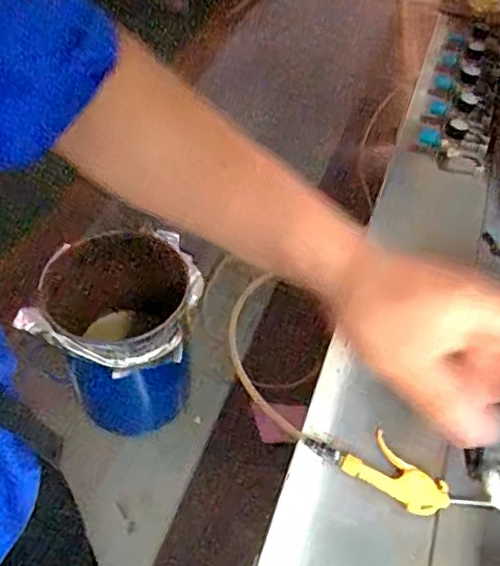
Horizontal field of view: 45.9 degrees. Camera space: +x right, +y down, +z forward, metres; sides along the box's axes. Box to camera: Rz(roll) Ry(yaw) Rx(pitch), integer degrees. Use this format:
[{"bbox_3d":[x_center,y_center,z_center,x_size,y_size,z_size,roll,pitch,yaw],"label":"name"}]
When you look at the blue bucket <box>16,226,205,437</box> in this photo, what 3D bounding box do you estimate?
[{"bbox_3d":[-0.270,0.110,1.317,0.307,0.341,0.320,2,51,-2],"label":"blue bucket"}]

